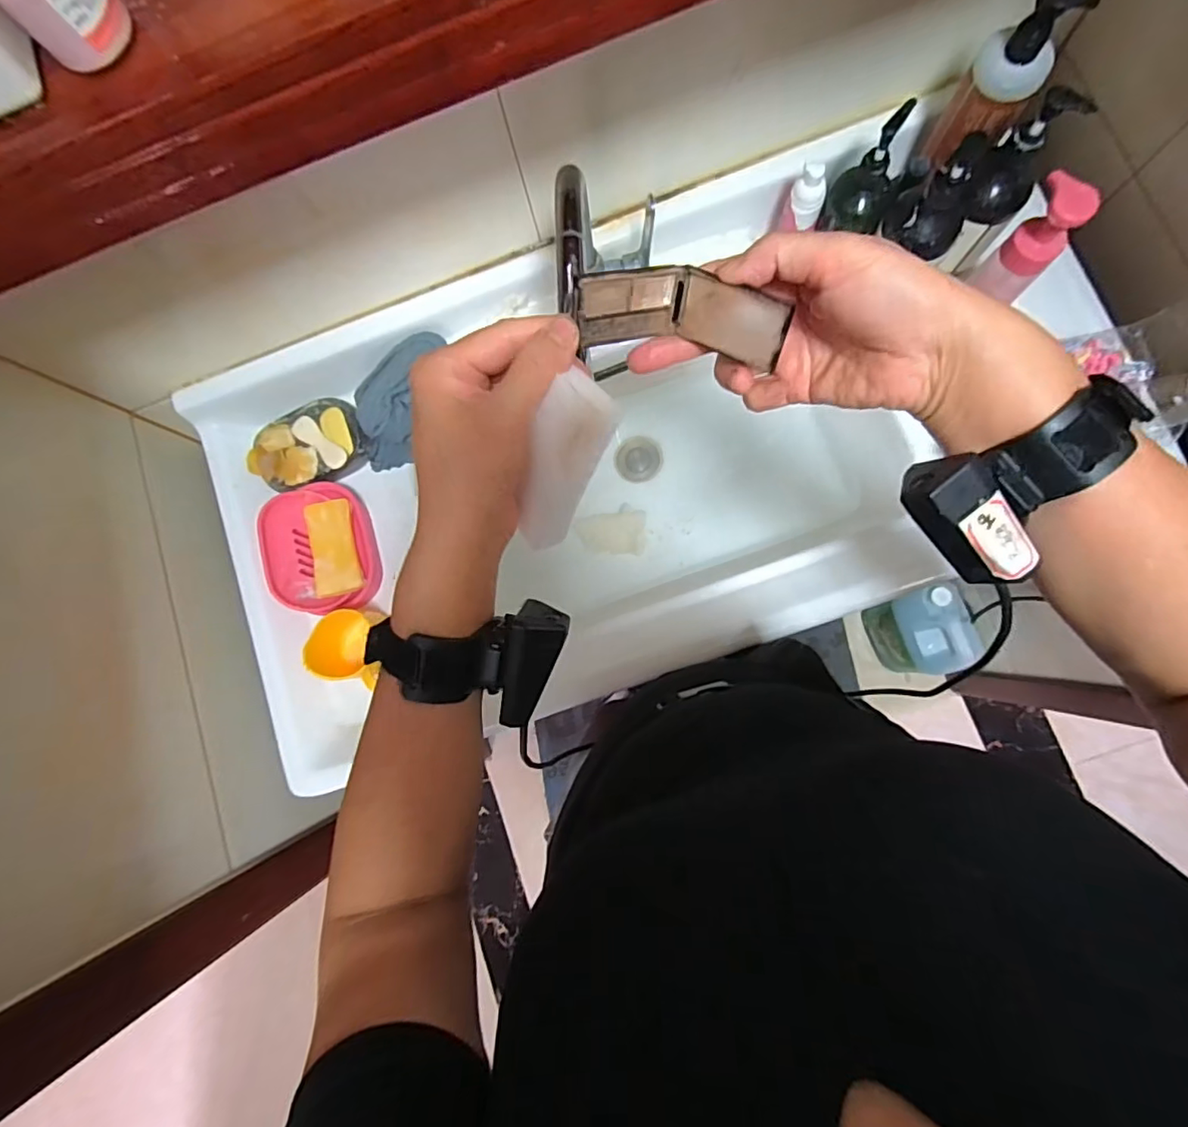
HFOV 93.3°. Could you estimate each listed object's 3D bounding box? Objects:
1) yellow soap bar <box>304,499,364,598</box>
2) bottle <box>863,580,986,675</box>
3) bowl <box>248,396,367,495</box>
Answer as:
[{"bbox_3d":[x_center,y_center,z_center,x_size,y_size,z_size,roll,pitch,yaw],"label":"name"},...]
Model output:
[{"bbox_3d":[-0.310,-0.019,0.666,0.053,0.017,0.110,-13,82,4],"label":"yellow soap bar"},{"bbox_3d":[0.716,0.147,1.240,0.130,0.271,0.179,-20,82,3],"label":"bottle"},{"bbox_3d":[-0.352,-0.149,0.686,0.134,0.029,0.095,-24,81,2],"label":"bowl"}]

